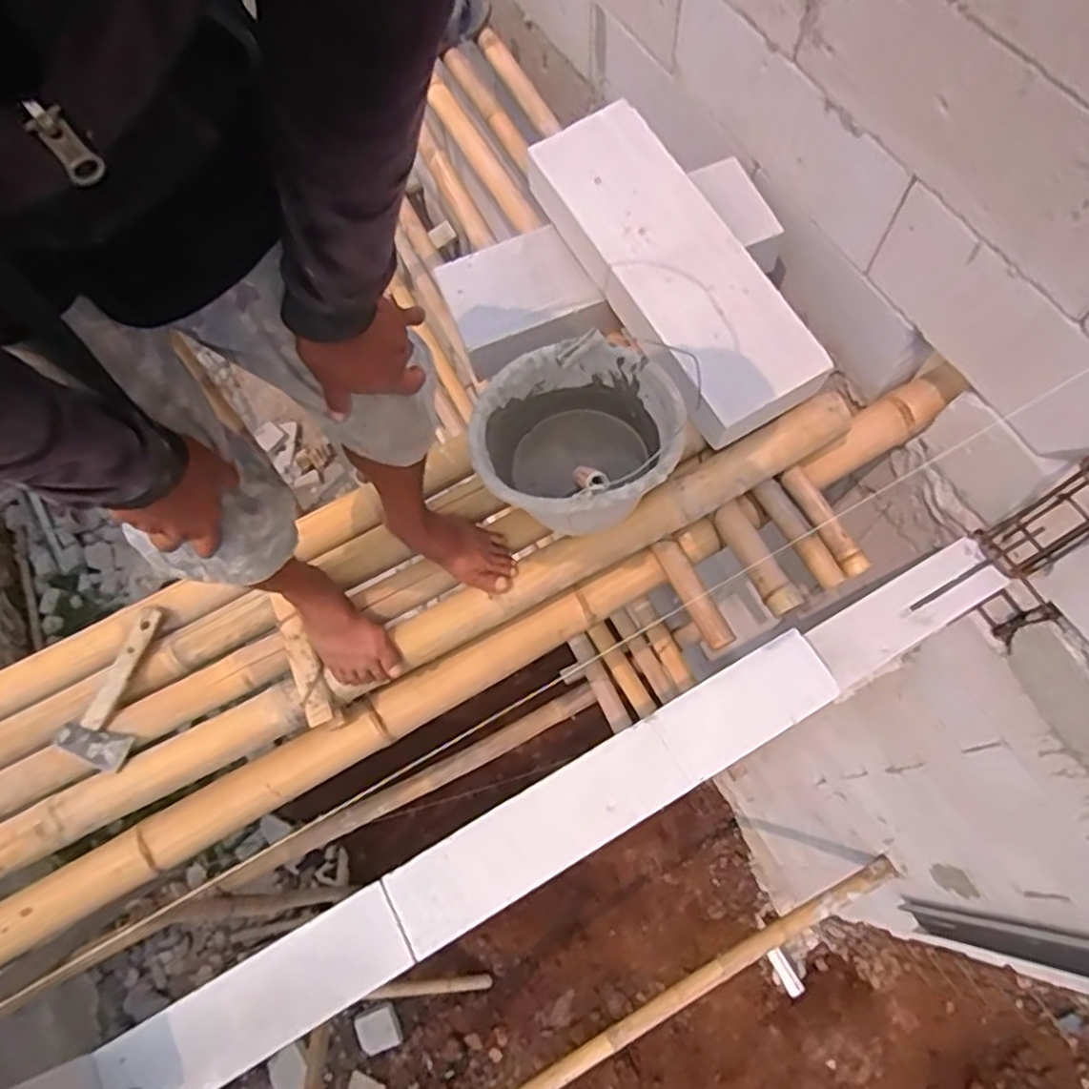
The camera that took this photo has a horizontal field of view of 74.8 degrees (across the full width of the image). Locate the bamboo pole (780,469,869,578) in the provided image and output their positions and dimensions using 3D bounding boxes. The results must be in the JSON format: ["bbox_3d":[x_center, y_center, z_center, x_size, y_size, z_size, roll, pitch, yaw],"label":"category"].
[{"bbox_3d":[0.466,-0.040,1.190,0.035,0.034,0.207,-26,69,-7],"label":"bamboo pole"}]

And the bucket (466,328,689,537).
[{"bbox_3d":[0.048,-0.133,1.049,0.284,0.206,0.253,-10,67,-1],"label":"bucket"}]

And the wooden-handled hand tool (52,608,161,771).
[{"bbox_3d":[-0.627,0.211,1.065,0.097,0.023,0.228,18,70,10],"label":"wooden-handled hand tool"}]

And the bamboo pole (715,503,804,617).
[{"bbox_3d":[0.345,0.023,1.166,0.053,0.044,0.202,-26,69,-7],"label":"bamboo pole"}]

